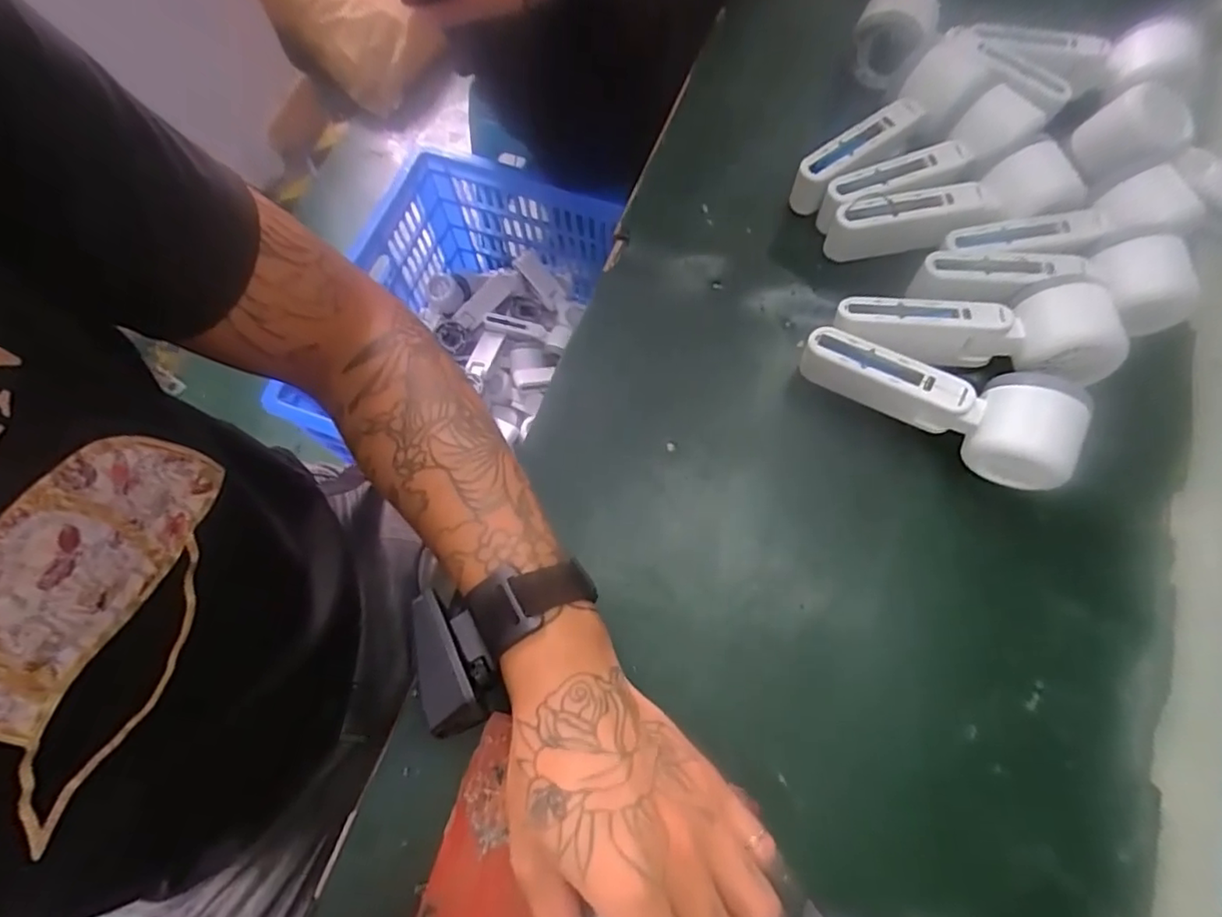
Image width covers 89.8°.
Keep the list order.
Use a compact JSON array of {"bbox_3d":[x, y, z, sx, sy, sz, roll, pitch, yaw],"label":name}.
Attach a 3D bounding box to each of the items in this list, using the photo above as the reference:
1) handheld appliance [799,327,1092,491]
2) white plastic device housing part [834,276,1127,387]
[{"bbox_3d":[0.201,-0.039,0.379,0.164,0.046,0.057,31,73,12],"label":"handheld appliance"},{"bbox_3d":[0.232,-0.092,0.391,0.166,0.046,0.058,13,70,6],"label":"white plastic device housing part"}]

